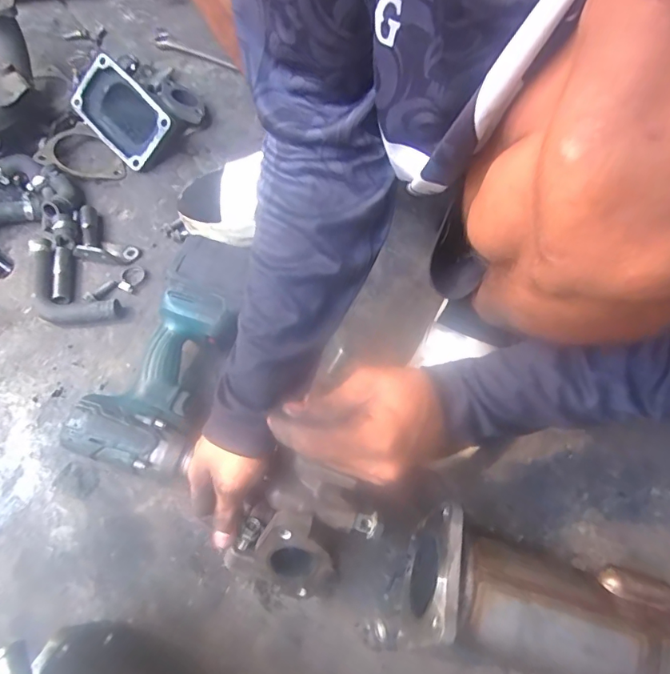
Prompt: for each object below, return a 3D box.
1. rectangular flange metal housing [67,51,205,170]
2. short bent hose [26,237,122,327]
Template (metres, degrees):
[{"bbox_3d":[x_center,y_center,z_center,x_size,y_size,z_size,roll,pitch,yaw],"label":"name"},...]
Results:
[{"bbox_3d":[-0.295,-0.360,0.727,0.163,0.077,0.165,-39,69,-22],"label":"rectangular flange metal housing"},{"bbox_3d":[-0.348,-0.056,0.599,0.153,0.036,0.074,36,65,16],"label":"short bent hose"}]

